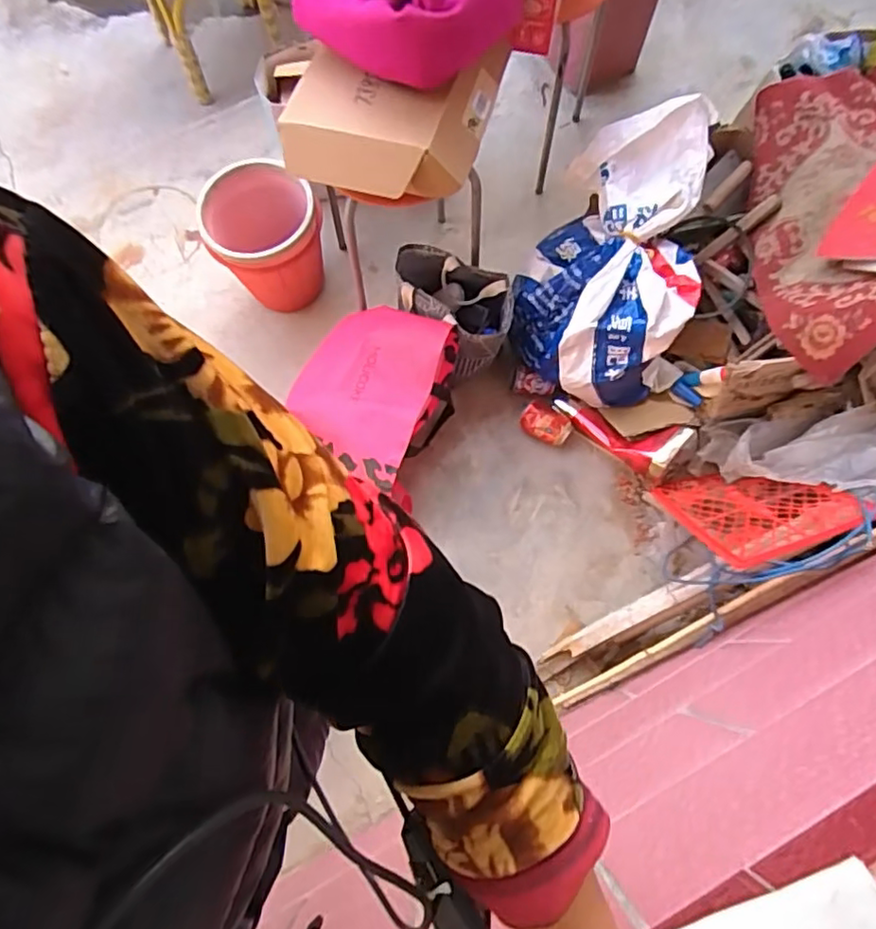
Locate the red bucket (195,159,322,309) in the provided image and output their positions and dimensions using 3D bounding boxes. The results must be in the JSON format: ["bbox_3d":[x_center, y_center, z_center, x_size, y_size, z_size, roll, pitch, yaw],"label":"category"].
[{"bbox_3d":[-0.378,-0.526,1.392,0.226,0.264,0.224,0,74,1],"label":"red bucket"}]

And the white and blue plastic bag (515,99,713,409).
[{"bbox_3d":[0.359,-0.410,1.262,0.336,0.365,0.452,17,75,6],"label":"white and blue plastic bag"}]

